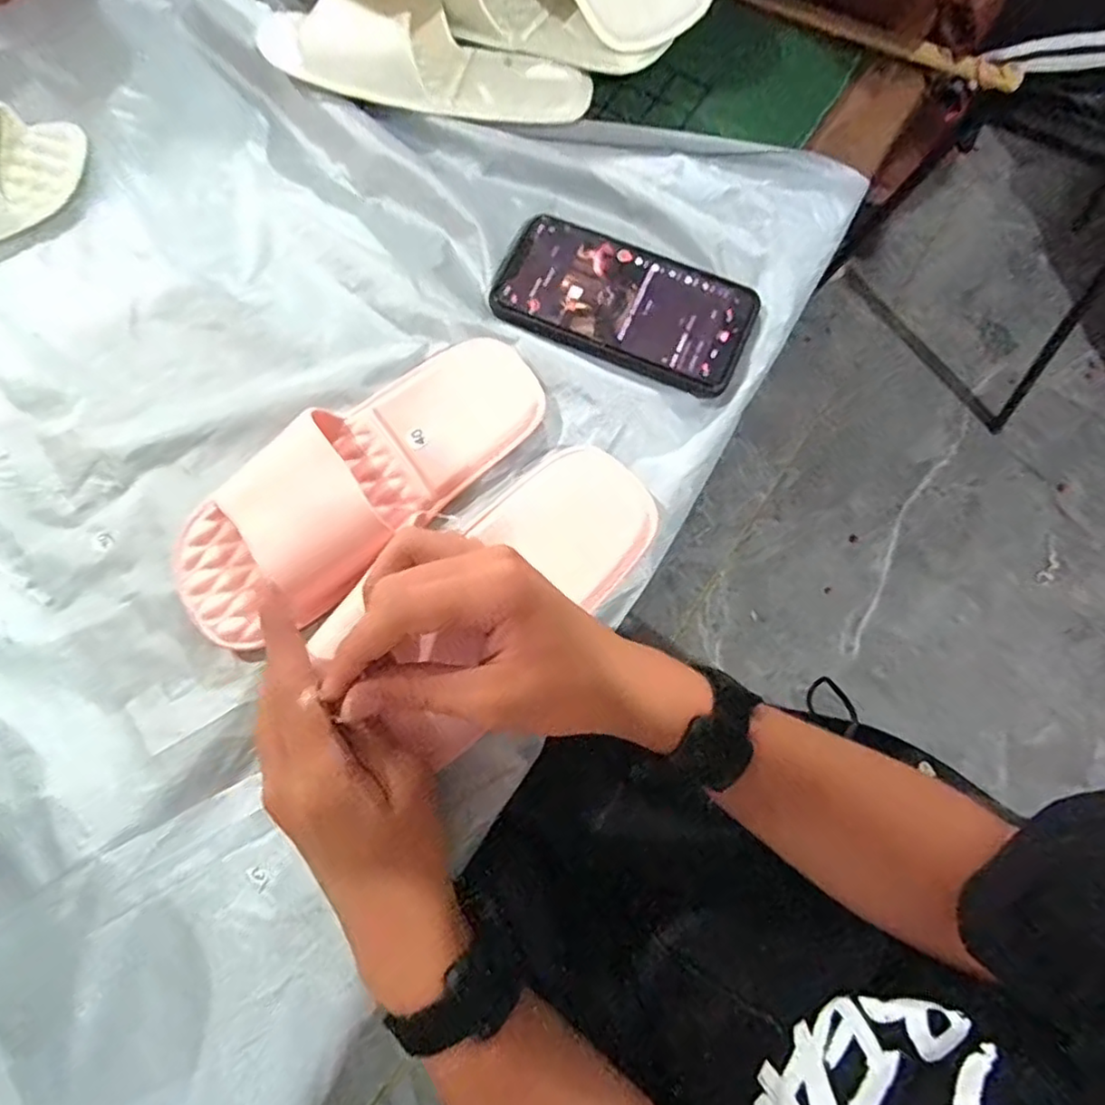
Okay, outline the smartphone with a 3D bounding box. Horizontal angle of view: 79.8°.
[{"bbox_3d":[0.045,-0.159,0.420,0.161,0.009,0.083,24,75,8],"label":"smartphone"}]

